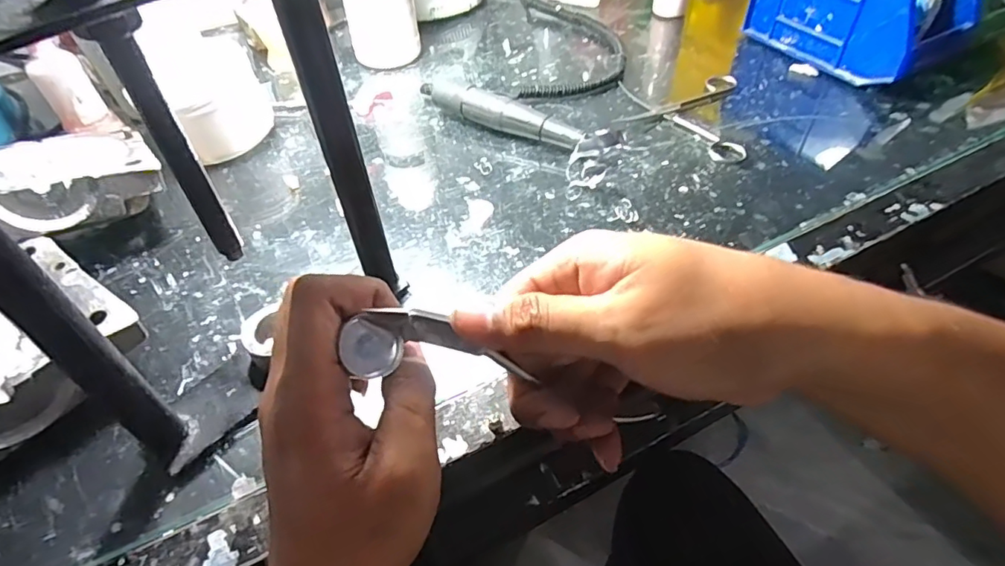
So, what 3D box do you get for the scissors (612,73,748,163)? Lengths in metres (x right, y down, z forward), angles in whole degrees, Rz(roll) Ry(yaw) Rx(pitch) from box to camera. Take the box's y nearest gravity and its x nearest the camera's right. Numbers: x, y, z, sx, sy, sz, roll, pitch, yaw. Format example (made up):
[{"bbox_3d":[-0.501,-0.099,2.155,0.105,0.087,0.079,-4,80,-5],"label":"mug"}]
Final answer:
[{"bbox_3d":[0.149,-0.147,0.465,0.104,0.007,0.125,9,49,10],"label":"scissors"}]

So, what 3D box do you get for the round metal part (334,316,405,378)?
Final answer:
[{"bbox_3d":[-0.052,0.027,0.209,0.020,0.008,0.020,29,71,-21],"label":"round metal part"}]

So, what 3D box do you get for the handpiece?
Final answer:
[{"bbox_3d":[-0.005,-0.141,0.455,0.159,0.028,0.021,23,53,21],"label":"handpiece"}]

